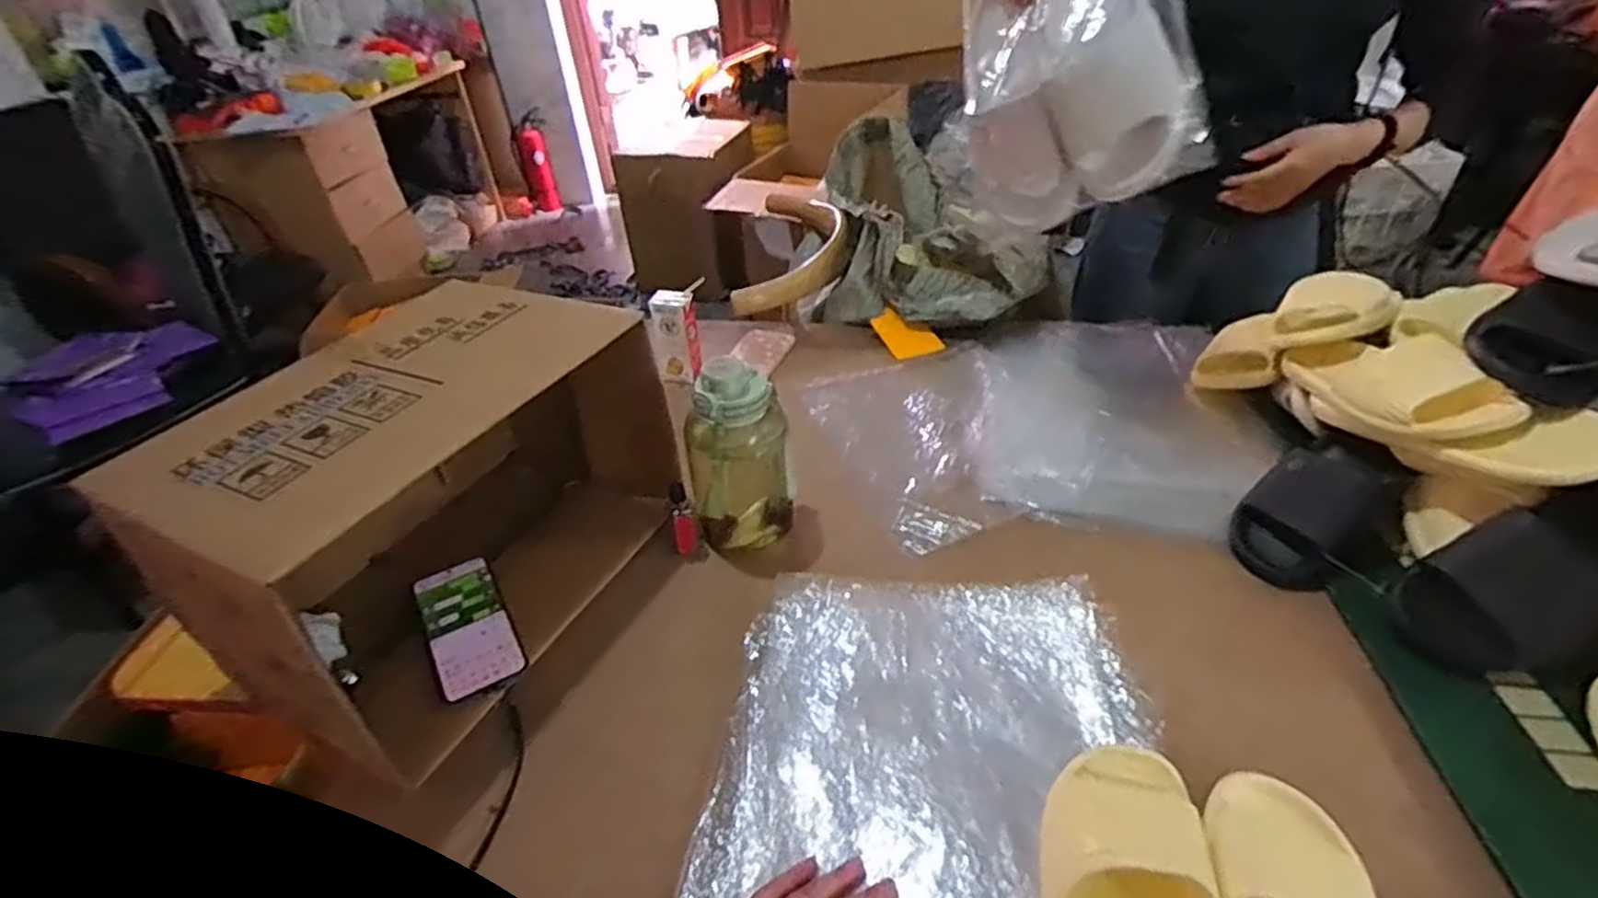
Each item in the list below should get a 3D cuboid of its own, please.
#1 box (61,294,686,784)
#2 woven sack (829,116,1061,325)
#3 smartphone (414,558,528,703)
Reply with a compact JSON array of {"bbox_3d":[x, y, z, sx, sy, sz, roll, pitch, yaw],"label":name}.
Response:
[{"bbox_3d":[-0.361,0.049,0.742,0.290,0.275,0.421,14,40,22],"label":"box"},{"bbox_3d":[0.232,-0.442,1.396,0.352,0.181,0.622,-3,37,4],"label":"woven sack"},{"bbox_3d":[-0.328,0.173,0.729,0.074,0.008,0.159,-16,44,-30],"label":"smartphone"}]

